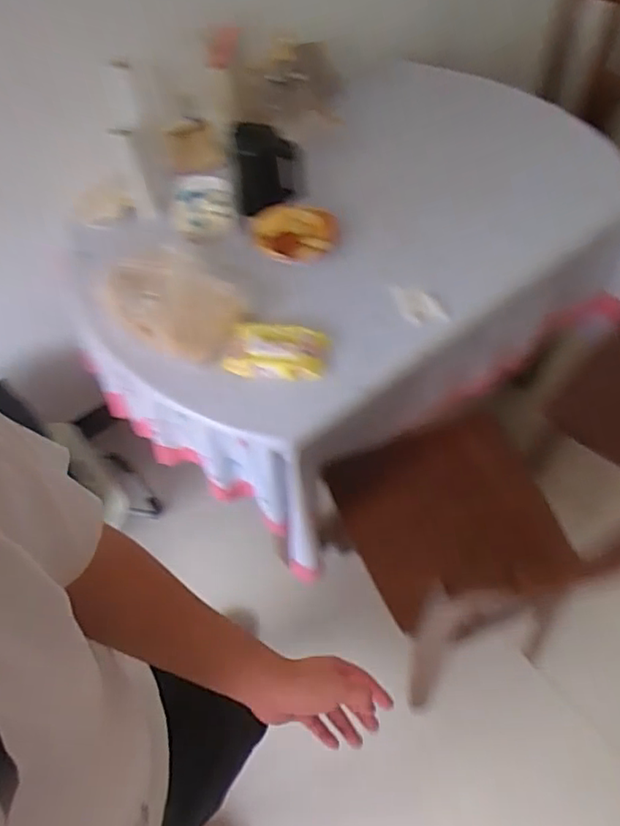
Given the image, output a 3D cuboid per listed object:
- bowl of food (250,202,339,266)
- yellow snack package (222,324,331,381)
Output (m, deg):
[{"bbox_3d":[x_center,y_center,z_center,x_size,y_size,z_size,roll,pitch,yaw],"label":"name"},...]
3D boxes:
[{"bbox_3d":[-0.029,-0.384,1.223,0.177,0.053,0.177,0,57,0],"label":"bowl of food"},{"bbox_3d":[-0.062,-0.106,1.069,0.184,0.051,0.101,7,57,4],"label":"yellow snack package"}]

